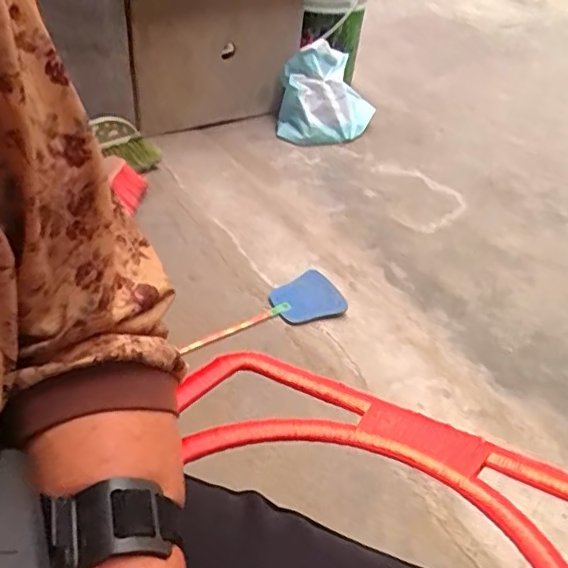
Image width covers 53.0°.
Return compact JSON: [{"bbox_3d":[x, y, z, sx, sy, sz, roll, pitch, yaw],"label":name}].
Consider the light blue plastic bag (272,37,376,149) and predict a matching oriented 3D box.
[{"bbox_3d":[0.133,-0.618,1.892,0.255,0.256,0.270,35,48,30],"label":"light blue plastic bag"}]

